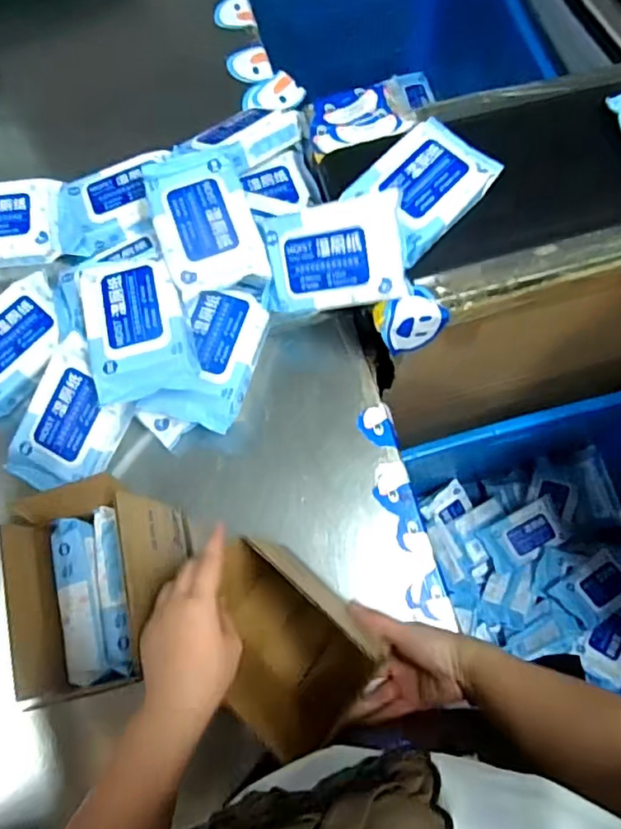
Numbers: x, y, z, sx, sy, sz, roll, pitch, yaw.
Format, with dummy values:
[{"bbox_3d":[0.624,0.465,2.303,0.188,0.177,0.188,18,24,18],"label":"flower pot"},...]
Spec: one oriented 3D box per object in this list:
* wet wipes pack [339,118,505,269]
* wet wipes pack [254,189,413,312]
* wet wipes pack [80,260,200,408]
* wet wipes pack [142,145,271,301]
[{"bbox_3d":[0.120,-0.251,0.642,0.107,0.028,0.161,41,78,11],"label":"wet wipes pack"},{"bbox_3d":[0.017,-0.165,0.619,0.161,0.025,0.104,-3,99,25],"label":"wet wipes pack"},{"bbox_3d":[-0.186,-0.098,0.638,0.107,0.027,0.157,-13,74,-3],"label":"wet wipes pack"},{"bbox_3d":[-0.118,-0.225,0.669,0.109,0.037,0.179,-15,74,-4],"label":"wet wipes pack"}]

